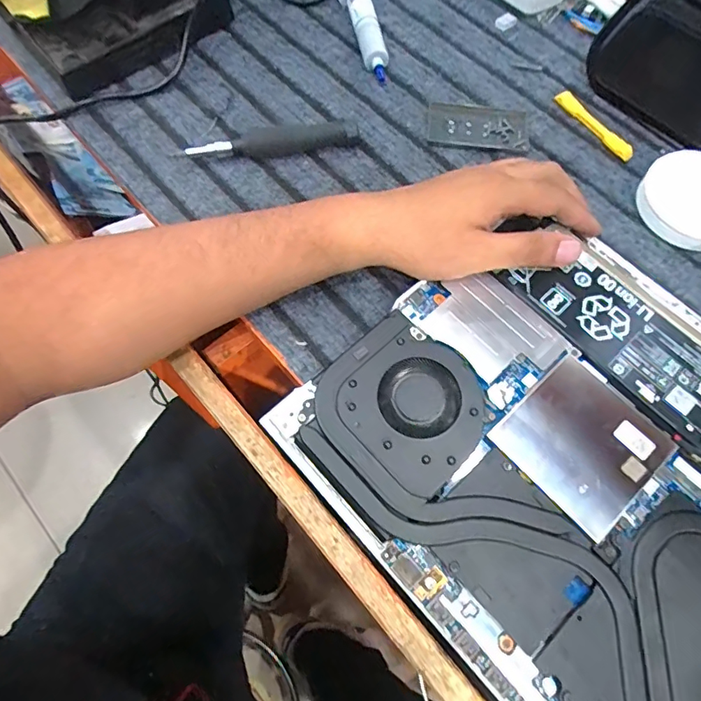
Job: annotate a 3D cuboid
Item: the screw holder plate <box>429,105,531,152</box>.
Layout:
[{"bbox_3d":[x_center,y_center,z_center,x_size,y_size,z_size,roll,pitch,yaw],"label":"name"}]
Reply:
[{"bbox_3d":[0.103,-0.181,0.392,0.079,0.005,0.040,5,68,1],"label":"screw holder plate"}]

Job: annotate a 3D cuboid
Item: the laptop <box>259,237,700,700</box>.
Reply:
[{"bbox_3d":[0.159,0.082,0.267,0.253,0.021,0.340,-40,71,-16],"label":"laptop"}]

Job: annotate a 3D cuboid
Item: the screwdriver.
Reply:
[{"bbox_3d":[-0.062,-0.160,0.370,0.133,0.018,0.019,-8,68,-4],"label":"screwdriver"}]

